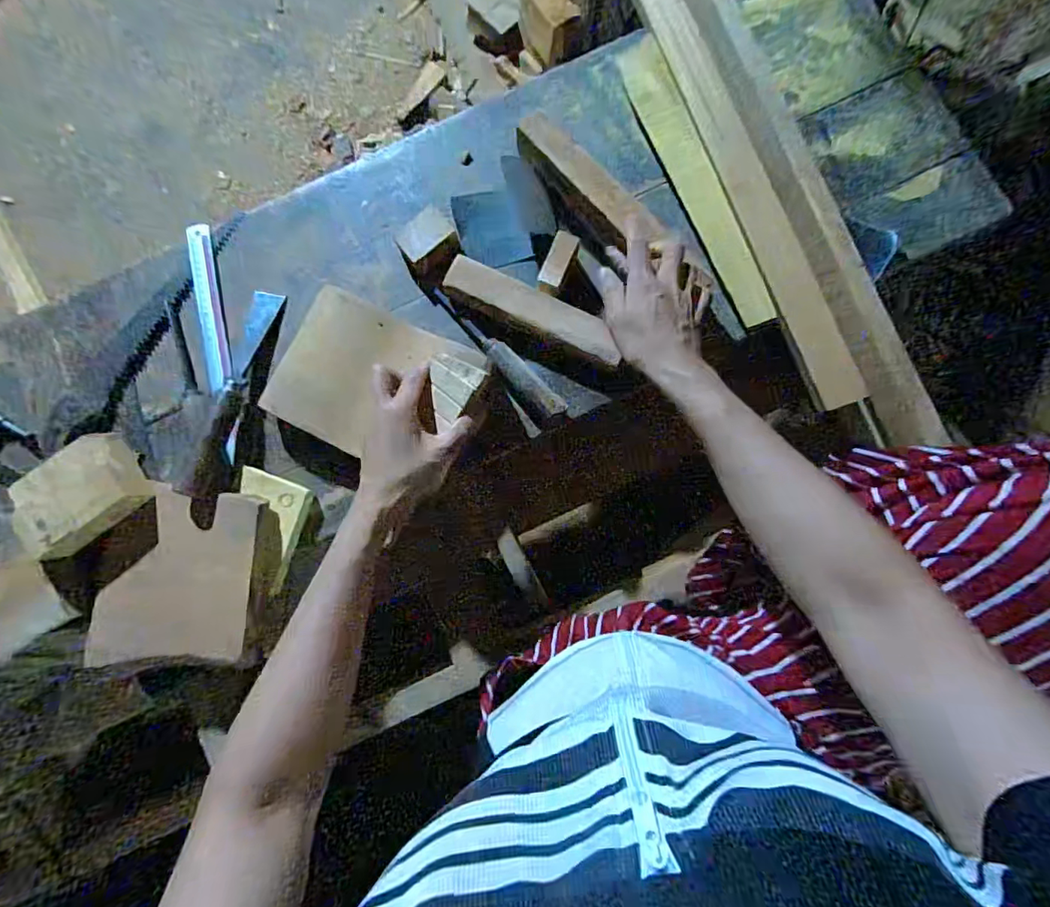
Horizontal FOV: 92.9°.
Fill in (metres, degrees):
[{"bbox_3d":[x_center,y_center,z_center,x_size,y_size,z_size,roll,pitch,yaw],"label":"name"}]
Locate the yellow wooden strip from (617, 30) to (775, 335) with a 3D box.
[{"bbox_3d":[0.202,-0.322,0.587,0.049,0.010,0.368,-24,83,17],"label":"yellow wooden strip"}]

